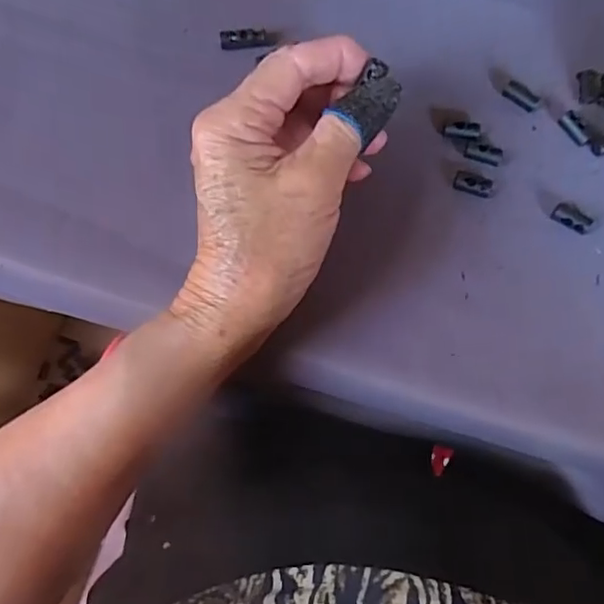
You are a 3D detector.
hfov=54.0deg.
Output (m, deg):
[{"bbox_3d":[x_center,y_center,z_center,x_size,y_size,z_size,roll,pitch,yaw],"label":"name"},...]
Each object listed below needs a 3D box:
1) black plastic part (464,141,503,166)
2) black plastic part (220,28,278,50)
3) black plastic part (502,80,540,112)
[{"bbox_3d":[0.092,-0.075,0.301,0.018,0.009,0.008,20,79,4],"label":"black plastic part"},{"bbox_3d":[-0.028,-0.141,0.316,0.030,0.007,0.008,-5,78,-1],"label":"black plastic part"},{"bbox_3d":[0.115,-0.108,0.309,0.019,0.007,0.009,34,81,7],"label":"black plastic part"}]

